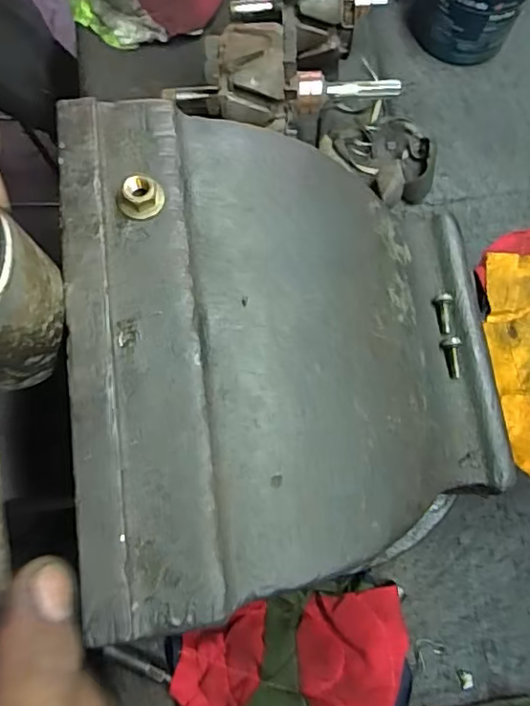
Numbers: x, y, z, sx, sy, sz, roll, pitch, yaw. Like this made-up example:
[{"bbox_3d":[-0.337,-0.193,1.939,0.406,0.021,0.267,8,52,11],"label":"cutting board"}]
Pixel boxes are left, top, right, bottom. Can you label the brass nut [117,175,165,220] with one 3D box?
[{"bbox_3d":[-0.046,-0.057,0.206,0.014,0.008,0.014,0,77,-1],"label":"brass nut"}]

